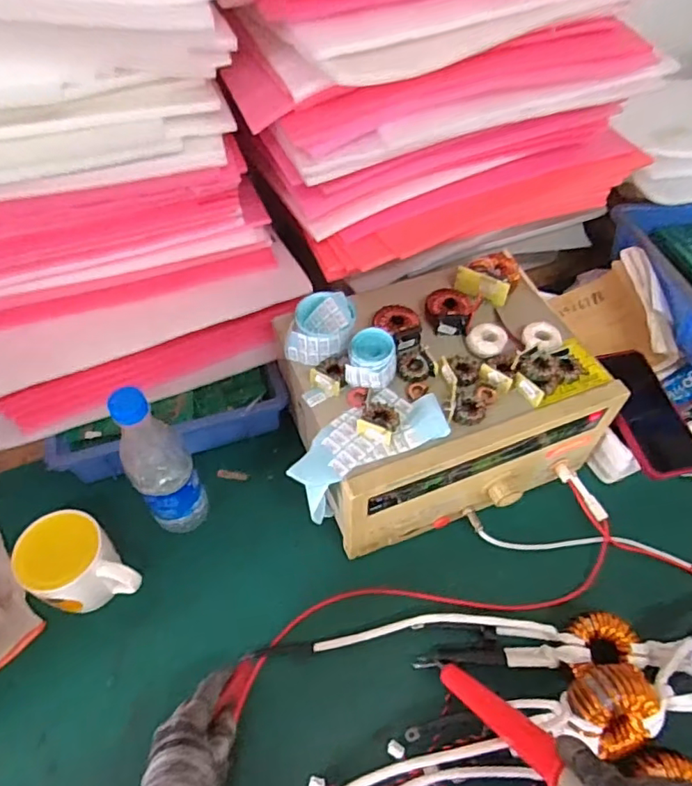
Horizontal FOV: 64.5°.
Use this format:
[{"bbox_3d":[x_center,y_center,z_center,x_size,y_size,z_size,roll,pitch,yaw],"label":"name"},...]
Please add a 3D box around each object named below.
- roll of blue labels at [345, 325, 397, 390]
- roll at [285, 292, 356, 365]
[{"bbox_3d":[0.027,-0.033,0.558,0.048,0.048,0.049,1,52,-1],"label":"roll of blue labels"},{"bbox_3d":[-0.026,-0.069,0.593,0.068,0.037,0.077,9,53,6],"label":"roll"}]

